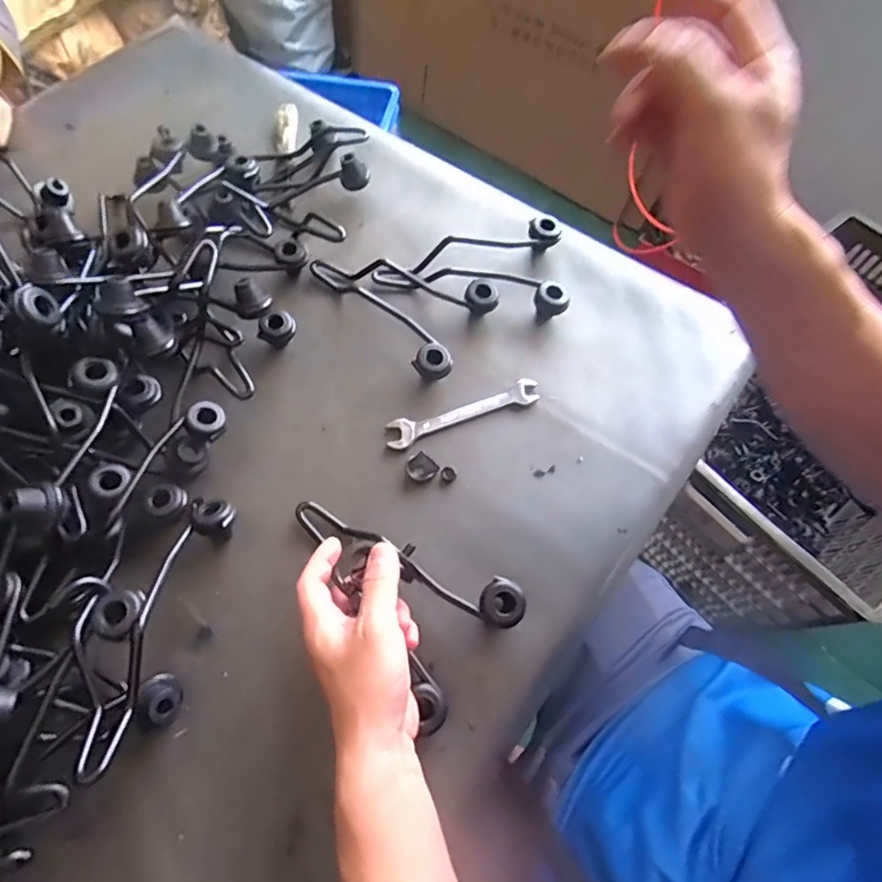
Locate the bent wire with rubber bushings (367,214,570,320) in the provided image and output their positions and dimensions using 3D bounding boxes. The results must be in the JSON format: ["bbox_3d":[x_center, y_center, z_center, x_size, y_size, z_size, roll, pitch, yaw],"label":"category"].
[{"bbox_3d":[0.028,-0.178,0.526,0.191,0.034,0.116,1,64,2],"label":"bent wire with rubber bushings"}]

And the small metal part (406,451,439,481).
[{"bbox_3d":[-0.017,0.023,0.456,0.025,0.004,0.026,-33,68,-14],"label":"small metal part"}]

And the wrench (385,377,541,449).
[{"bbox_3d":[0.021,-0.027,0.476,0.143,0.010,0.027,-19,66,-8],"label":"wrench"}]

